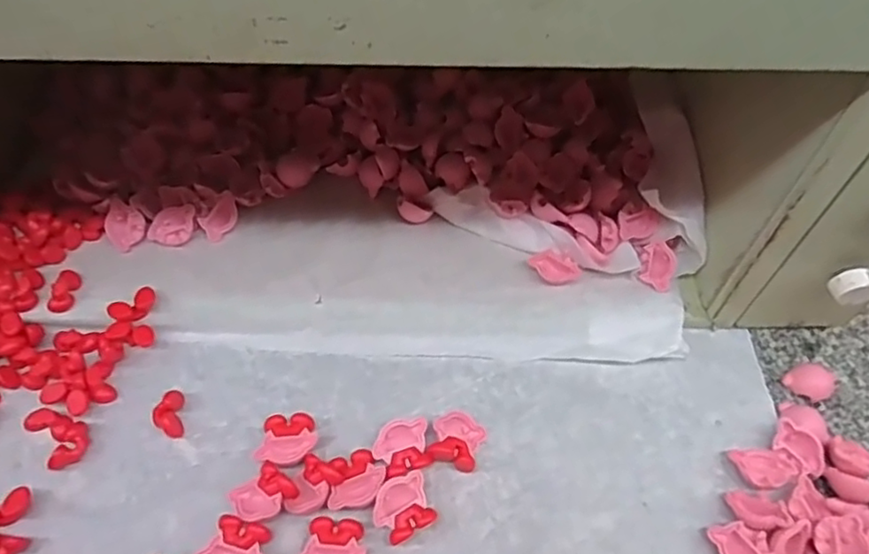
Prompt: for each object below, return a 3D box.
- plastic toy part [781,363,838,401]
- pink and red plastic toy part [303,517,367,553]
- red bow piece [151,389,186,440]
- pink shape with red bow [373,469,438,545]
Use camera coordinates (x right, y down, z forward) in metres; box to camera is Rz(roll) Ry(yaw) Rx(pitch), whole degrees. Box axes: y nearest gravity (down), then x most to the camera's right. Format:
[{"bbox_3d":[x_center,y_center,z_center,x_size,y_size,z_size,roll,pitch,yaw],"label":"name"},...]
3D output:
[{"bbox_3d":[0.267,0.072,0.437,0.037,0.008,0.028,-32,61,-22],"label":"plastic toy part"},{"bbox_3d":[-0.059,0.158,0.360,0.037,0.011,0.032,2,54,0],"label":"pink and red plastic toy part"},{"bbox_3d":[-0.174,0.089,0.406,0.016,0.014,0.032,-10,55,-8],"label":"red bow piece"},{"bbox_3d":[-0.019,0.140,0.374,0.034,0.016,0.032,-21,58,-16],"label":"pink shape with red bow"}]

